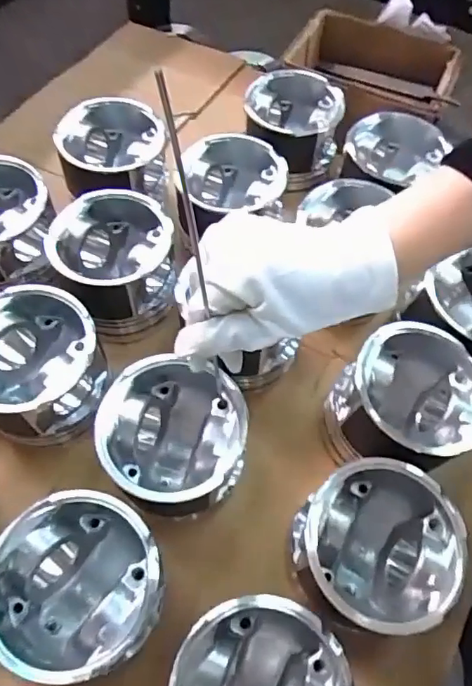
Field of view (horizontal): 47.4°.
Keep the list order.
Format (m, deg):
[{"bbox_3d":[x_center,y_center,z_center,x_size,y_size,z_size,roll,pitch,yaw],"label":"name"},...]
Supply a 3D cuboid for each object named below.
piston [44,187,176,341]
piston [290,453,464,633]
[{"bbox_3d":[-0.118,-0.074,0.527,0.113,0.089,0.119,-13,61,-11],"label":"piston"},{"bbox_3d":[0.100,0.151,0.397,0.110,0.079,0.105,-20,63,-15],"label":"piston"}]

